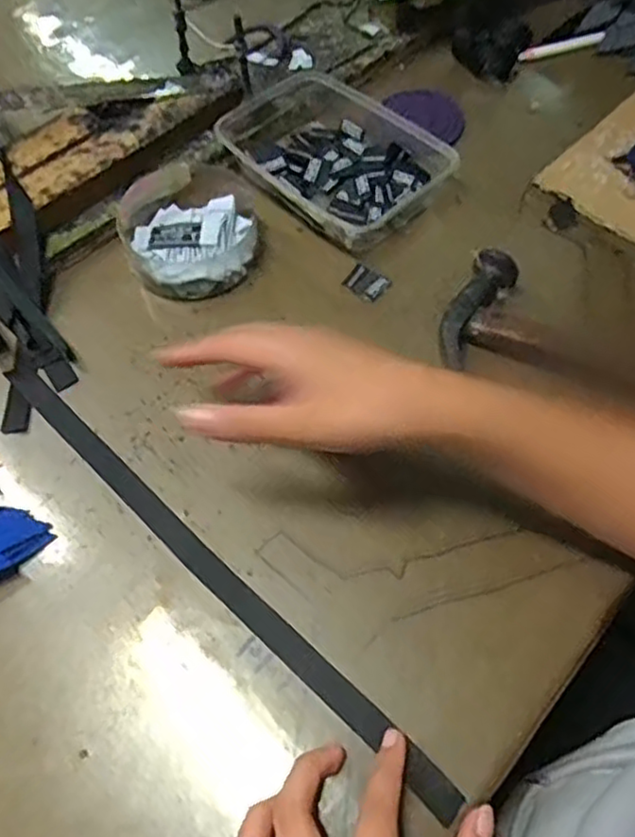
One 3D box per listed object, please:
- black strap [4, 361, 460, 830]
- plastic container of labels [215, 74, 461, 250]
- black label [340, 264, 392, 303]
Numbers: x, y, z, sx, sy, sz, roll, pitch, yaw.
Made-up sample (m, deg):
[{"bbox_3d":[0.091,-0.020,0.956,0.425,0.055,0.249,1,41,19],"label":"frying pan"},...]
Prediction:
[{"bbox_3d":[-0.068,0.077,0.383,0.365,0.005,0.017,39,67,22],"label":"black strap"},{"bbox_3d":[0.005,-0.213,0.539,0.127,0.035,0.170,-36,64,-19],"label":"plastic container of labels"},{"bbox_3d":[0.036,-0.099,0.487,0.029,0.004,0.024,32,74,16],"label":"black label"}]

